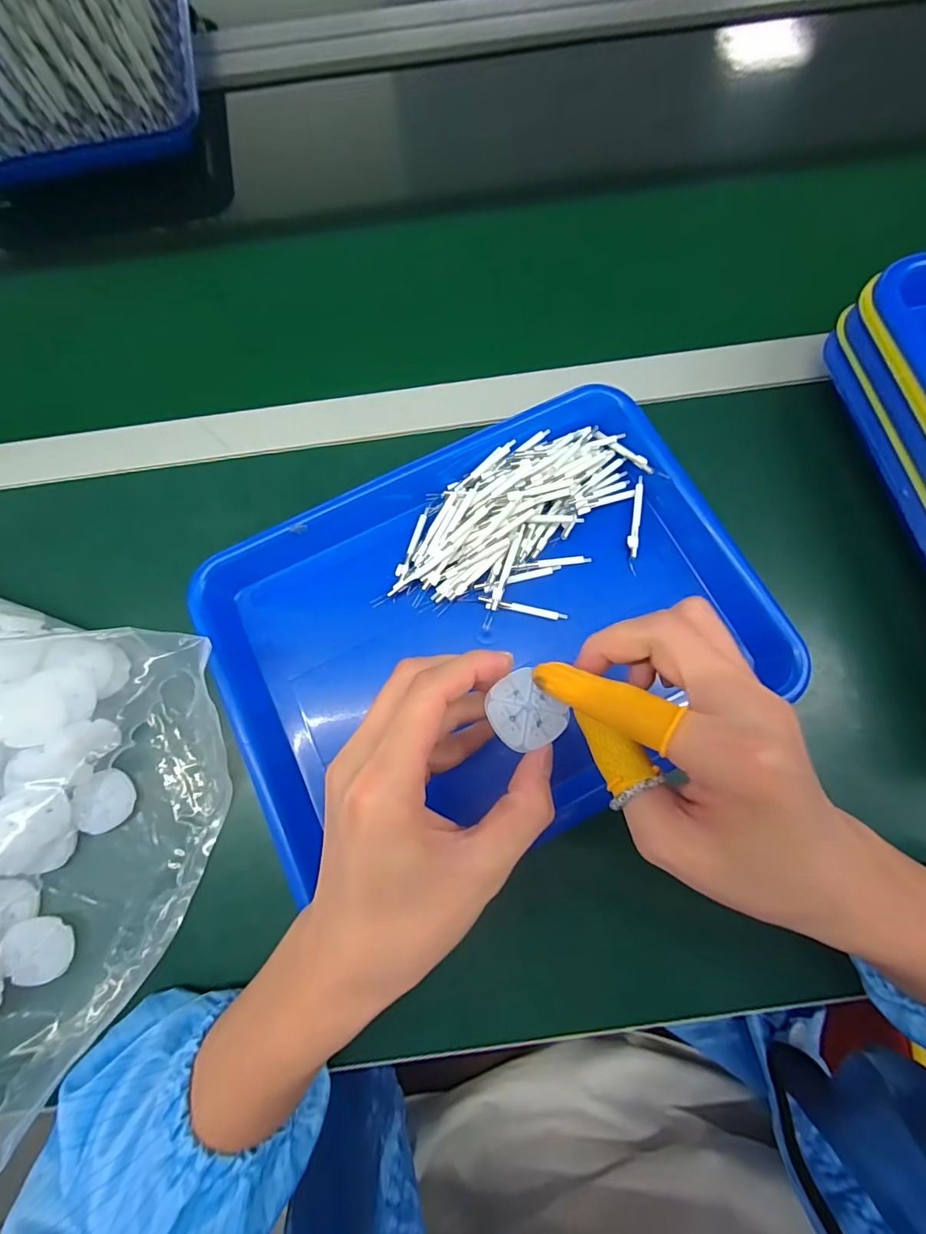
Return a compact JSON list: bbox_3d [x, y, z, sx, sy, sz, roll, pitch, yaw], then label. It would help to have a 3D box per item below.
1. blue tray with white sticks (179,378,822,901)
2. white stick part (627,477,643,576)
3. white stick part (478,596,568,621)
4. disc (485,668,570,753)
[{"bbox_3d":[0.014,0.001,0.307,0.321,0.035,0.239,-26,76,-5],"label":"blue tray with white sticks"},{"bbox_3d":[0.118,-0.064,0.327,0.008,0.007,0.069,7,76,4],"label":"white stick part"},{"bbox_3d":[0.039,-0.006,0.314,0.059,0.004,0.006,12,76,5],"label":"white stick part"},{"bbox_3d":[0.028,0.043,0.215,0.031,0.004,0.034,0,75,2],"label":"disc"}]

